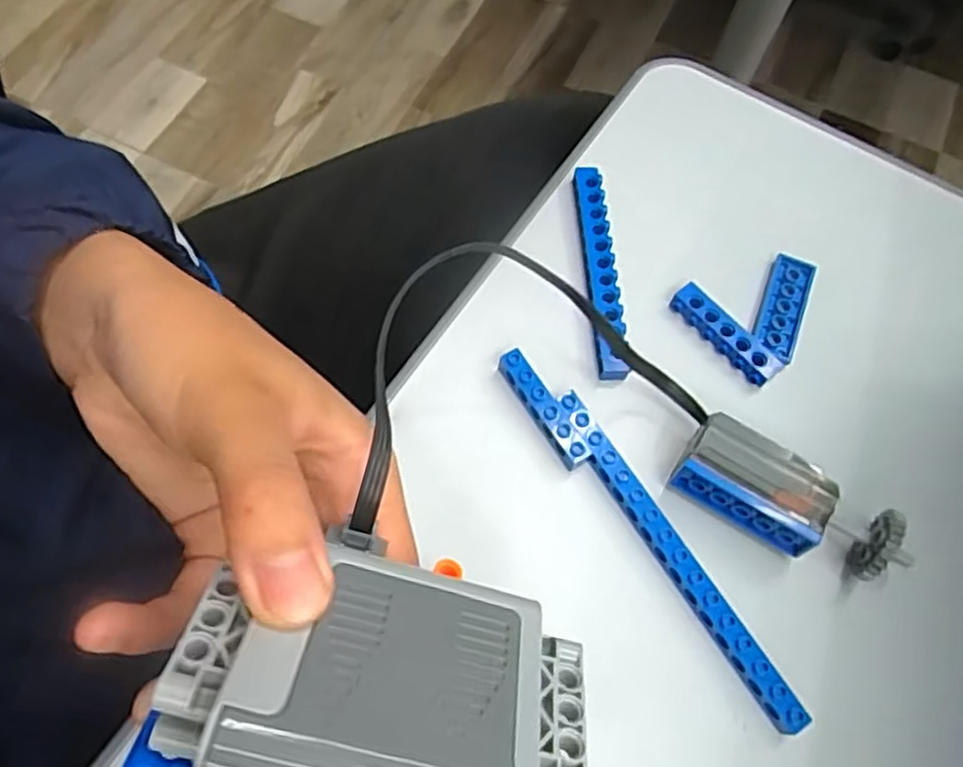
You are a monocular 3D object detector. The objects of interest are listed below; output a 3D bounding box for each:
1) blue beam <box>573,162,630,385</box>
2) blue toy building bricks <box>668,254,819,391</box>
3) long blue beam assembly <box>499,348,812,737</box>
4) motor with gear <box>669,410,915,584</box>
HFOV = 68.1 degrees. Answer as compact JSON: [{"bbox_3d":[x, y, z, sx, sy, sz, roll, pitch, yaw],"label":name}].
[{"bbox_3d":[0.047,-0.045,0.282,0.011,0.010,0.092,-2,67,-5],"label":"blue beam"},{"bbox_3d":[0.109,-0.030,0.280,0.053,0.012,0.046,-36,73,-17],"label":"blue toy building bricks"},{"bbox_3d":[0.053,0.048,0.239,0.015,0.014,0.147,-30,72,-15],"label":"long blue beam assembly"},{"bbox_3d":[0.102,0.041,0.240,0.072,0.022,0.027,32,68,10],"label":"motor with gear"}]

